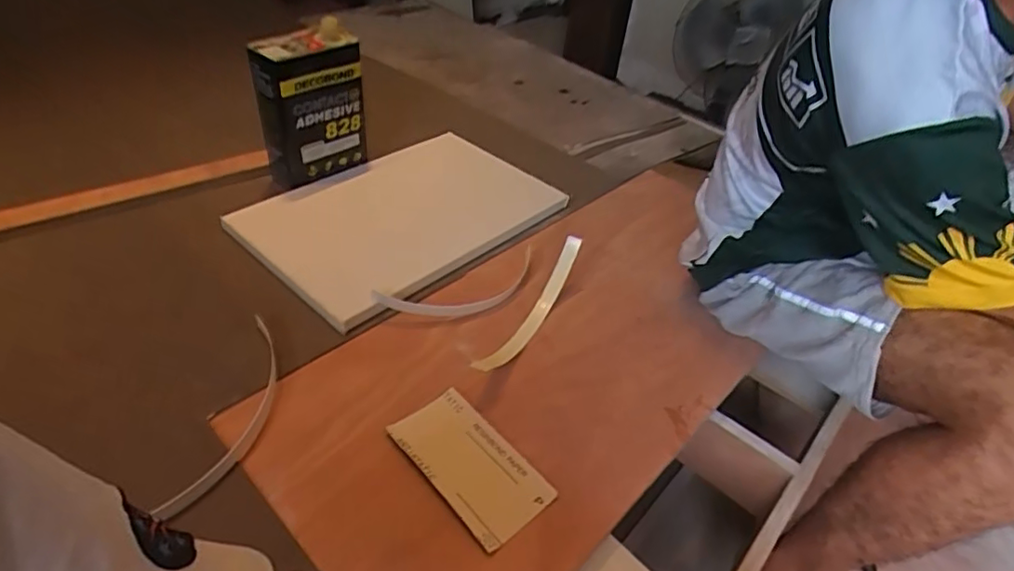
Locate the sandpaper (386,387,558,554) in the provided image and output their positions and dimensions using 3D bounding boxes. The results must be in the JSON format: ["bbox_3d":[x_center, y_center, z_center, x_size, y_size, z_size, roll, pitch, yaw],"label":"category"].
[{"bbox_3d":[-0.042,0.201,0.656,0.100,0.009,0.185,-28,50,-34],"label":"sandpaper"}]

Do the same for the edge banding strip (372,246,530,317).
[{"bbox_3d":[-0.055,0.001,0.859,0.275,0.034,0.077,-23,48,-30],"label":"edge banding strip"}]

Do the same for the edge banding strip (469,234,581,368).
[{"bbox_3d":[0.037,0.031,0.805,0.027,0.086,0.256,24,43,21],"label":"edge banding strip"}]

